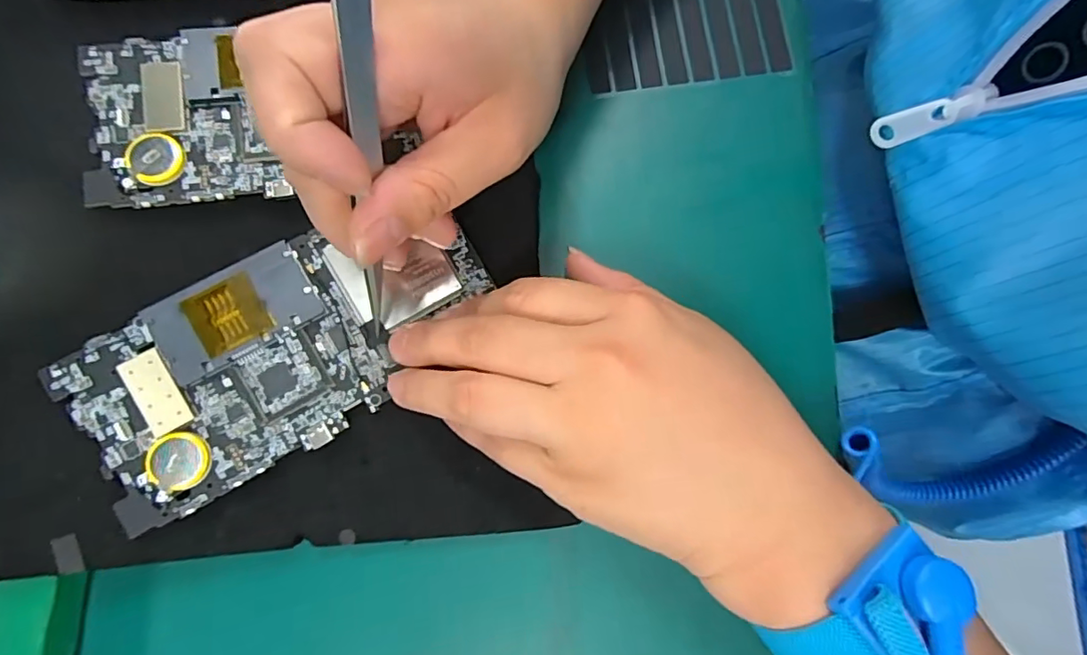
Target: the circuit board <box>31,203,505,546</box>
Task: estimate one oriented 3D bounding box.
[{"bbox_3d":[-0.094,0.006,0.205,0.151,0.006,0.072,-29,91,-12],"label":"circuit board"}]

